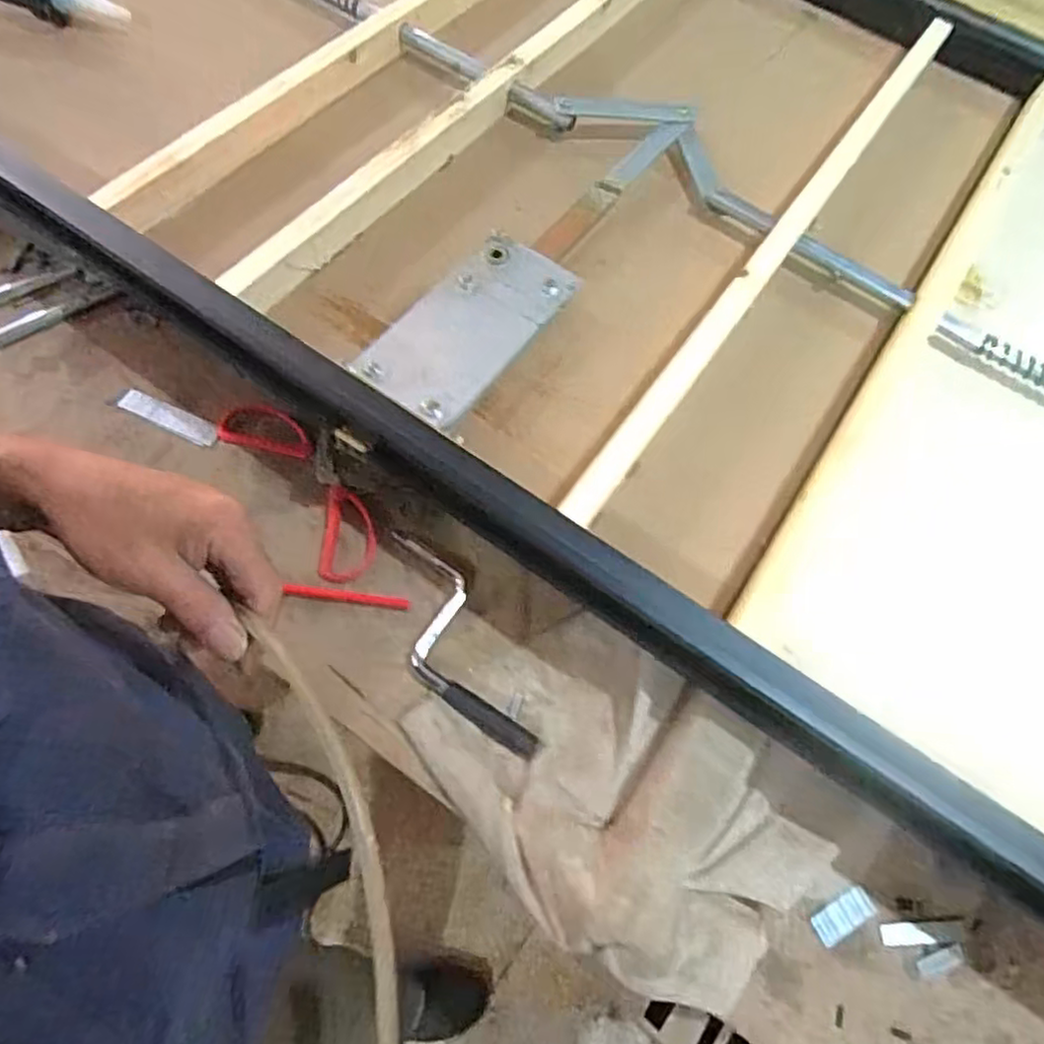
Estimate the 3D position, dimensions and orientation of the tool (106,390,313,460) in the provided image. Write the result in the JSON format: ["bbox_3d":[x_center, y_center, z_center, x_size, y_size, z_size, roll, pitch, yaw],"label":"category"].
[{"bbox_3d":[-0.311,-0.099,0.678,0.207,0.009,0.050,9,64,-2],"label":"tool"}]

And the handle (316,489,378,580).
[{"bbox_3d":[-0.164,0.012,0.639,0.050,0.016,0.096,4,64,-4],"label":"handle"}]

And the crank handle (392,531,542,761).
[{"bbox_3d":[-0.065,0.109,0.600,0.068,0.021,0.232,-22,69,-15],"label":"crank handle"}]

